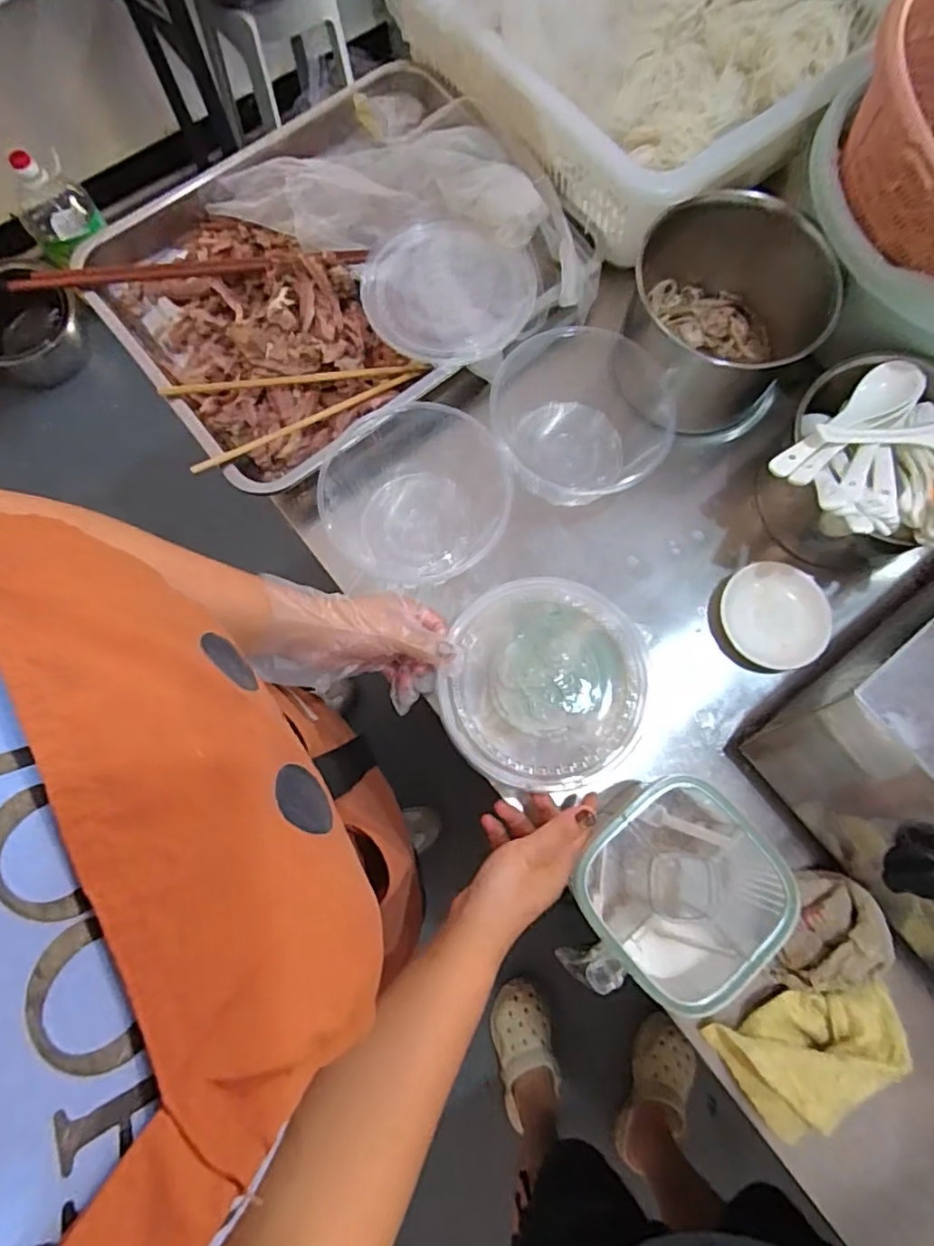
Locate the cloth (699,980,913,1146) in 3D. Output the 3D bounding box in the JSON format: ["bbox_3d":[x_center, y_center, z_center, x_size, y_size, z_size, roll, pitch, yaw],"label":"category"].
[{"bbox_3d":[0.264,0.314,0.450,0.135,0.035,0.086,-32,79,-8],"label":"cloth"}]

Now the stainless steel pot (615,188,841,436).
[{"bbox_3d":[0.234,-0.285,0.569,0.167,0.122,0.157,0,76,0],"label":"stainless steel pot"}]

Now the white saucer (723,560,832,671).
[{"bbox_3d":[0.277,-0.006,0.550,0.091,0.026,0.095,0,76,0],"label":"white saucer"}]

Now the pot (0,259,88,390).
[{"bbox_3d":[-1.037,-0.682,1.404,0.261,0.161,0.220,-23,78,-6],"label":"pot"}]

